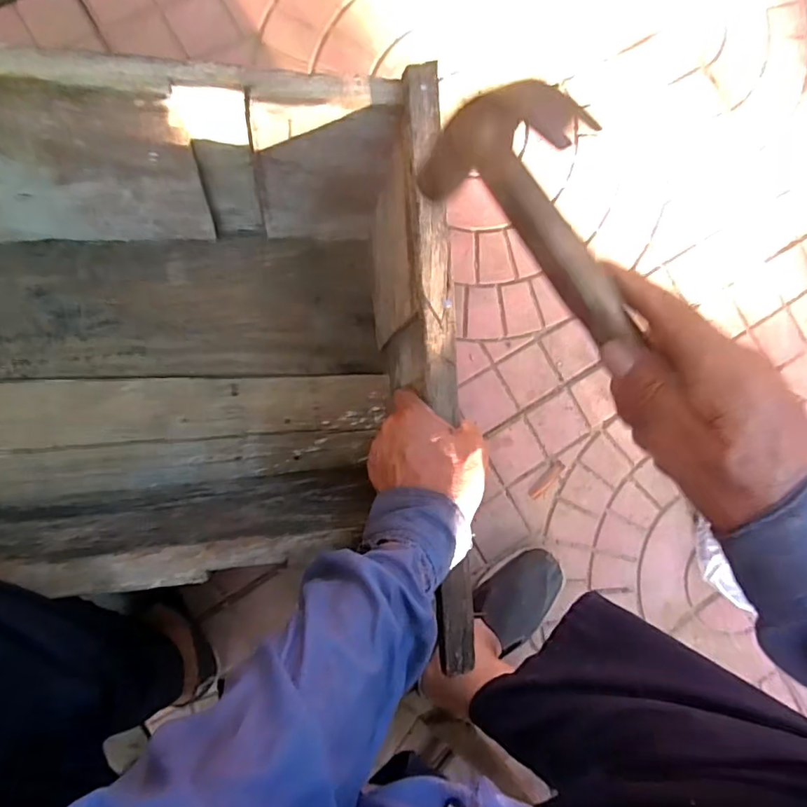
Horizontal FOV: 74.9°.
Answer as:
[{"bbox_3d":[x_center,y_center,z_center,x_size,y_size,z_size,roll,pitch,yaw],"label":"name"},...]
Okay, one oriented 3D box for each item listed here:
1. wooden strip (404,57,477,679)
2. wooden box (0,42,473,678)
[{"bbox_3d":[0.029,-0.031,0.440,0.030,0.024,0.493,-4,89,-6],"label":"wooden strip"},{"bbox_3d":[-0.467,-0.063,0.514,0.933,0.300,0.415,0,90,-6],"label":"wooden box"}]

